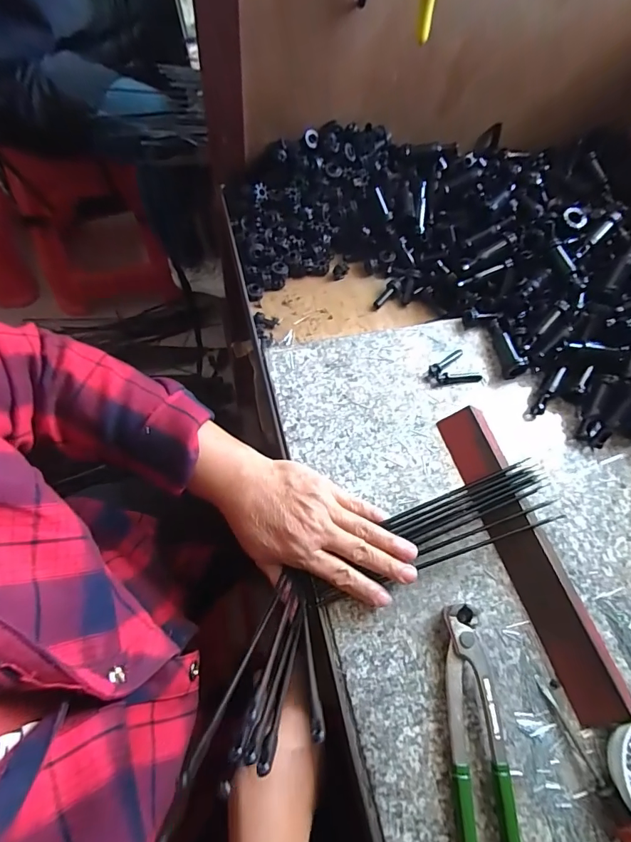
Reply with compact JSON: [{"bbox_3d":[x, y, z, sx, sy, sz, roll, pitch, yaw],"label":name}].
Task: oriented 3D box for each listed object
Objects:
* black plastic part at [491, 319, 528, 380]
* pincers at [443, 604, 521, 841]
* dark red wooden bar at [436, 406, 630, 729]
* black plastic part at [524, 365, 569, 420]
[{"bbox_3d":[0.202,-0.079,0.443,0.020,0.022,0.068,-1,66,-8],"label":"black plastic part"},{"bbox_3d":[0.118,0.237,0.299,0.042,0.014,0.194,4,65,-5],"label":"pincers"},{"bbox_3d":[0.173,0.108,0.355,0.042,0.021,0.256,-16,69,-14],"label":"dark red wooden bar"},{"bbox_3d":[0.235,-0.030,0.434,0.015,0.017,0.068,37,67,10],"label":"black plastic part"}]

